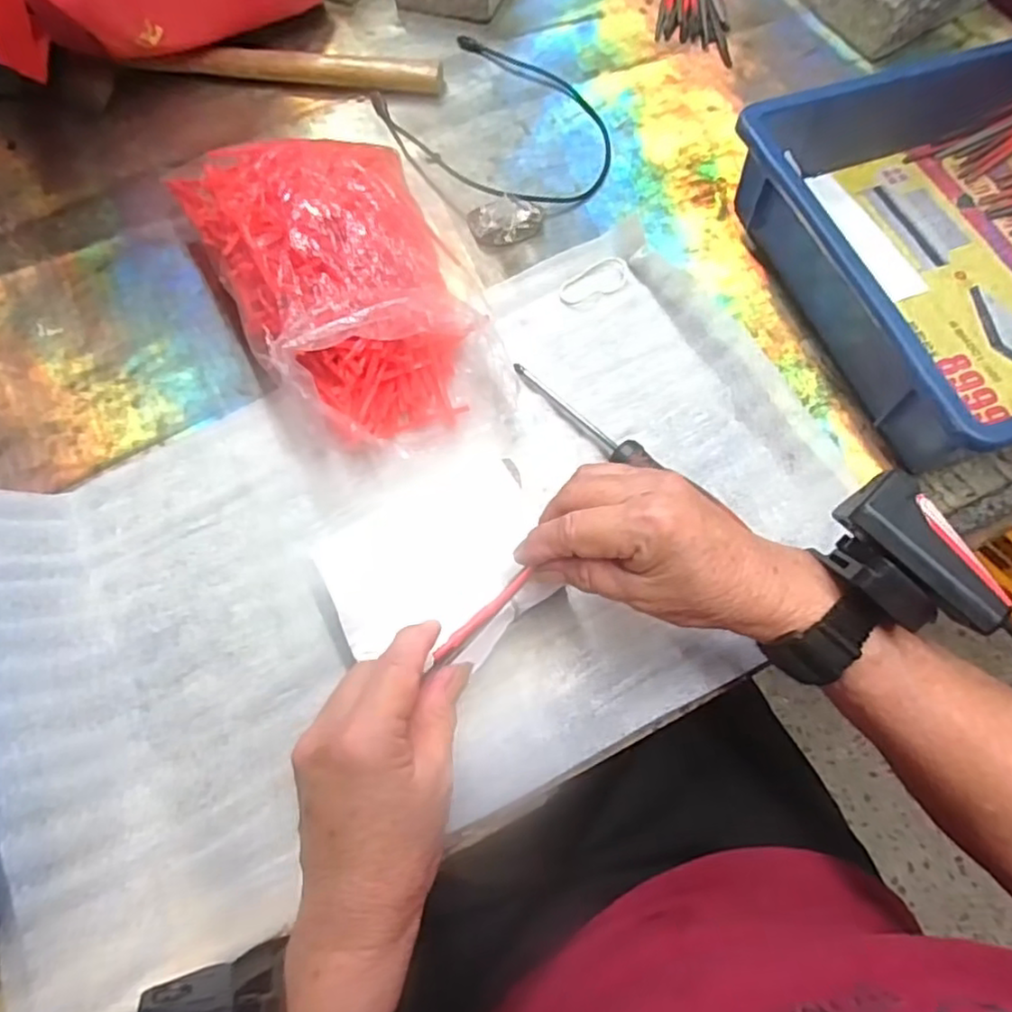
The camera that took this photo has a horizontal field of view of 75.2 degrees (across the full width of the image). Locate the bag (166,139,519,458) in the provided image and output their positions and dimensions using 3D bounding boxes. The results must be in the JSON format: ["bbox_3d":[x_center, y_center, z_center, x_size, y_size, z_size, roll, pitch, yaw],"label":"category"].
[{"bbox_3d":[-0.110,-0.154,0.447,0.165,0.083,0.263,-22,69,-8],"label":"bag"}]

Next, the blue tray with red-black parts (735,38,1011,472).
[{"bbox_3d":[0.412,-0.210,0.466,0.434,0.076,0.282,-19,68,-7],"label":"blue tray with red-black parts"}]

